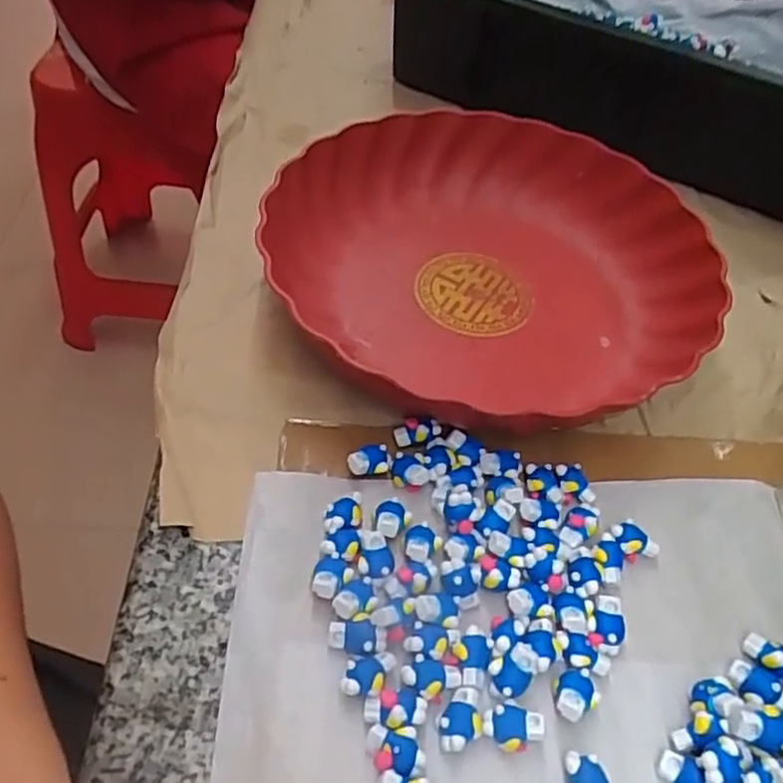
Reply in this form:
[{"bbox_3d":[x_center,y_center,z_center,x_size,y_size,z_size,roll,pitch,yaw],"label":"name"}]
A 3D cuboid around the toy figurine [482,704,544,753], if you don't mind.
[{"bbox_3d":[0.043,0.120,0.243,0.021,0.008,0.014,15,51,10],"label":"toy figurine"}]

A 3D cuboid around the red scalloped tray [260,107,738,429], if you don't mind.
[{"bbox_3d":[0.052,-0.075,0.380,0.229,0.052,0.215,-11,51,-11],"label":"red scalloped tray"}]

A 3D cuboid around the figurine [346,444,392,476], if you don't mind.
[{"bbox_3d":[-0.010,0.032,0.313,0.019,0.010,0.013,-4,50,-6],"label":"figurine"}]

